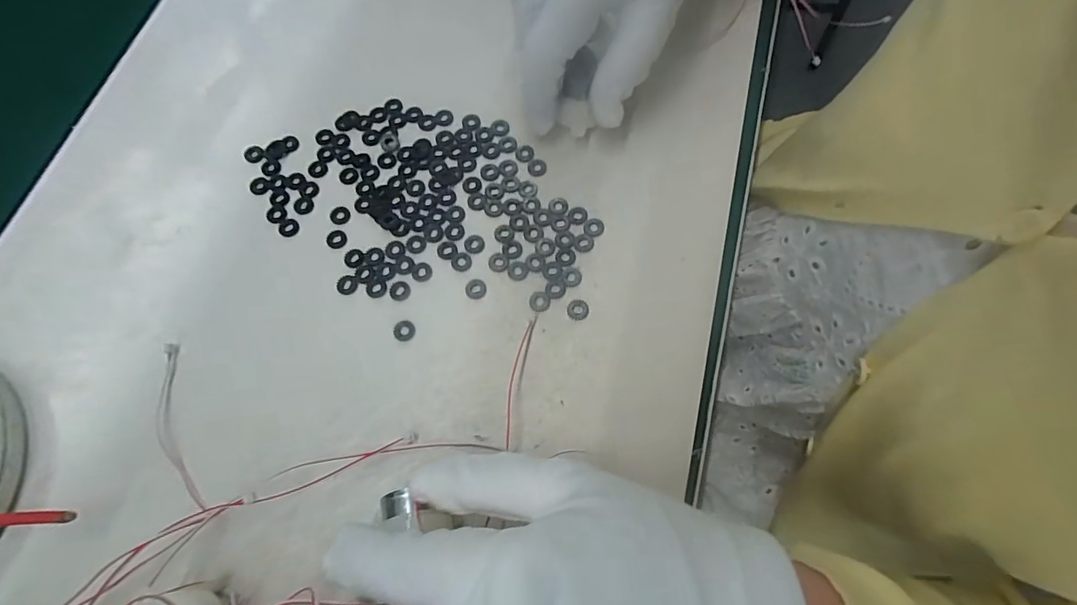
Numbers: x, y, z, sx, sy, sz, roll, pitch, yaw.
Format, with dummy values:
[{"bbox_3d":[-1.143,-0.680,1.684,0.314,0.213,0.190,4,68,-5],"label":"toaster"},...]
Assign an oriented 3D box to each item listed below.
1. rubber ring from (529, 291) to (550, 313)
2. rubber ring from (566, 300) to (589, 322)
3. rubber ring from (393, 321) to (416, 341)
[{"bbox_3d":[0.001,-0.001,0.243,0.011,0.004,0.011,0,72,2],"label":"rubber ring"},{"bbox_3d":[0.020,0.003,0.240,0.011,0.004,0.011,0,72,2],"label":"rubber ring"},{"bbox_3d":[-0.068,0.014,0.240,0.011,0.004,0.011,0,72,2],"label":"rubber ring"}]

